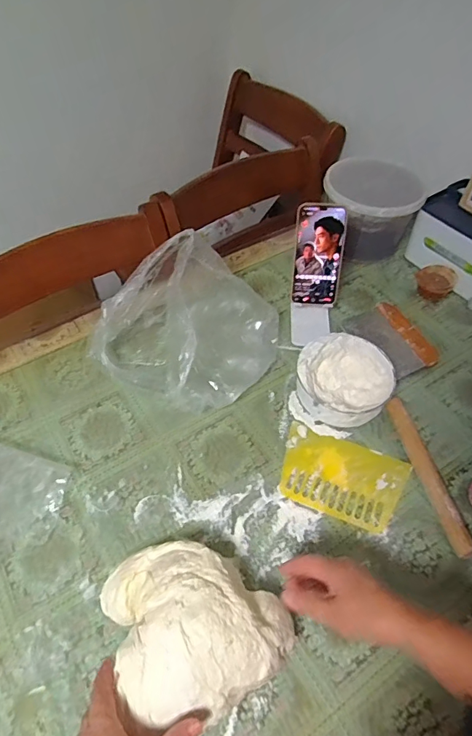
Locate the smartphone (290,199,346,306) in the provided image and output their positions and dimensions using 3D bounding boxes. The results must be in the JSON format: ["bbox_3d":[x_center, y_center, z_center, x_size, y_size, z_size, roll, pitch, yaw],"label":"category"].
[{"bbox_3d":[0.132,-0.179,0.739,0.077,0.163,0.013,-2,31,-2],"label":"smartphone"}]

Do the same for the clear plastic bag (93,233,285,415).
[{"bbox_3d":[-0.066,-0.080,0.701,0.229,0.194,0.229,27,56,20],"label":"clear plastic bag"}]

